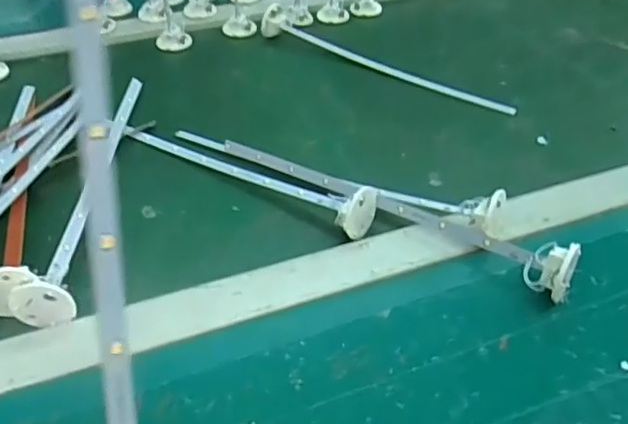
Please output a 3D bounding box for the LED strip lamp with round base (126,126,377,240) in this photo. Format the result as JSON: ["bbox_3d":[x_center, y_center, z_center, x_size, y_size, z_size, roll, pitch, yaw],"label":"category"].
[{"bbox_3d":[-0.062,-0.042,0.487,0.247,0.036,0.040,26,47,26],"label":"LED strip lamp with round base"}]

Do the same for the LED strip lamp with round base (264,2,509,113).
[{"bbox_3d":[0.067,-0.163,0.624,0.294,0.030,0.029,26,47,26],"label":"LED strip lamp with round base"}]

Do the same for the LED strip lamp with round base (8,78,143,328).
[{"bbox_3d":[-0.175,-0.032,0.478,0.034,0.031,0.292,-2,41,-4],"label":"LED strip lamp with round base"}]

